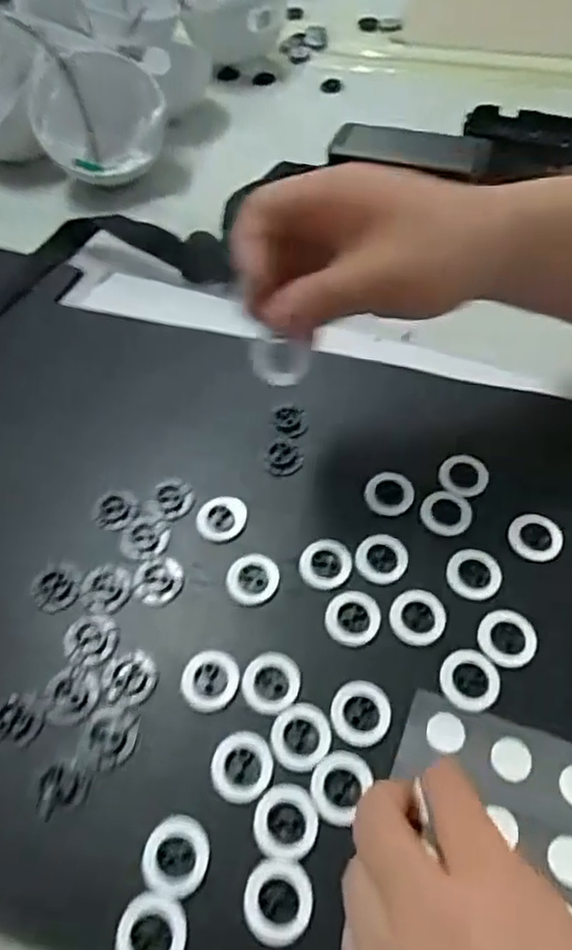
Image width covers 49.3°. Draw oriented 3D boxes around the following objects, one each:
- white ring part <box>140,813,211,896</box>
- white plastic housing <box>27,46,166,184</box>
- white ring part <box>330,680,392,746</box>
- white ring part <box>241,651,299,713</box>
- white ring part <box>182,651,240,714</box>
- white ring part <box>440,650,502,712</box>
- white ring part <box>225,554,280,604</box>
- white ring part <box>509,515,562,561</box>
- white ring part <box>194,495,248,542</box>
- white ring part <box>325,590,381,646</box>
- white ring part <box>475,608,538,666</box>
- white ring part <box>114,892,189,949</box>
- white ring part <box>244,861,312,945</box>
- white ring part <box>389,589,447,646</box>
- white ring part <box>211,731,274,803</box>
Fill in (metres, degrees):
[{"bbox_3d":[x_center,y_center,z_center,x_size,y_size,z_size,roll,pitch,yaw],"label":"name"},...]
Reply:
[{"bbox_3d":[-0.048,0.167,0.274,0.029,0.004,0.030,7,57,9],"label":"white ring part"},{"bbox_3d":[-0.166,-0.316,0.560,0.115,0.076,0.091,-14,56,-5],"label":"white plastic housing"},{"bbox_3d":[0.036,0.115,0.302,0.028,0.004,0.030,-2,56,3],"label":"white ring part"},{"bbox_3d":[-0.007,0.103,0.312,0.028,0.004,0.030,-2,56,3],"label":"white ring part"},{"bbox_3d":[-0.038,0.103,0.314,0.028,0.004,0.030,-2,56,3],"label":"white ring part"},{"bbox_3d":[0.091,0.101,0.308,0.028,0.004,0.029,-2,56,3],"label":"white ring part"},{"bbox_3d":[-0.019,0.057,0.344,0.029,0.004,0.028,-2,56,3],"label":"white ring part"},{"bbox_3d":[0.141,0.035,0.352,0.029,0.006,0.026,26,62,21],"label":"white ring part"},{"bbox_3d":[-0.038,0.025,0.367,0.028,0.006,0.028,-2,56,3],"label":"white ring part"},{"bbox_3d":[0.036,0.074,0.329,0.028,0.004,0.029,8,57,10],"label":"white ring part"},{"bbox_3d":[0.113,0.083,0.318,0.028,0.004,0.029,-2,56,3],"label":"white ring part"},{"bbox_3d":[-0.056,0.193,0.260,0.029,0.010,0.030,-2,56,3],"label":"white ring part"},{"bbox_3d":[-0.003,0.178,0.261,0.028,0.004,0.029,-2,56,3],"label":"white ring part"},{"bbox_3d":[0.069,0.073,0.327,0.028,0.004,0.029,8,57,10],"label":"white ring part"},{"bbox_3d":[-0.021,0.135,0.291,0.028,0.004,0.029,-2,56,3],"label":"white ring part"}]

